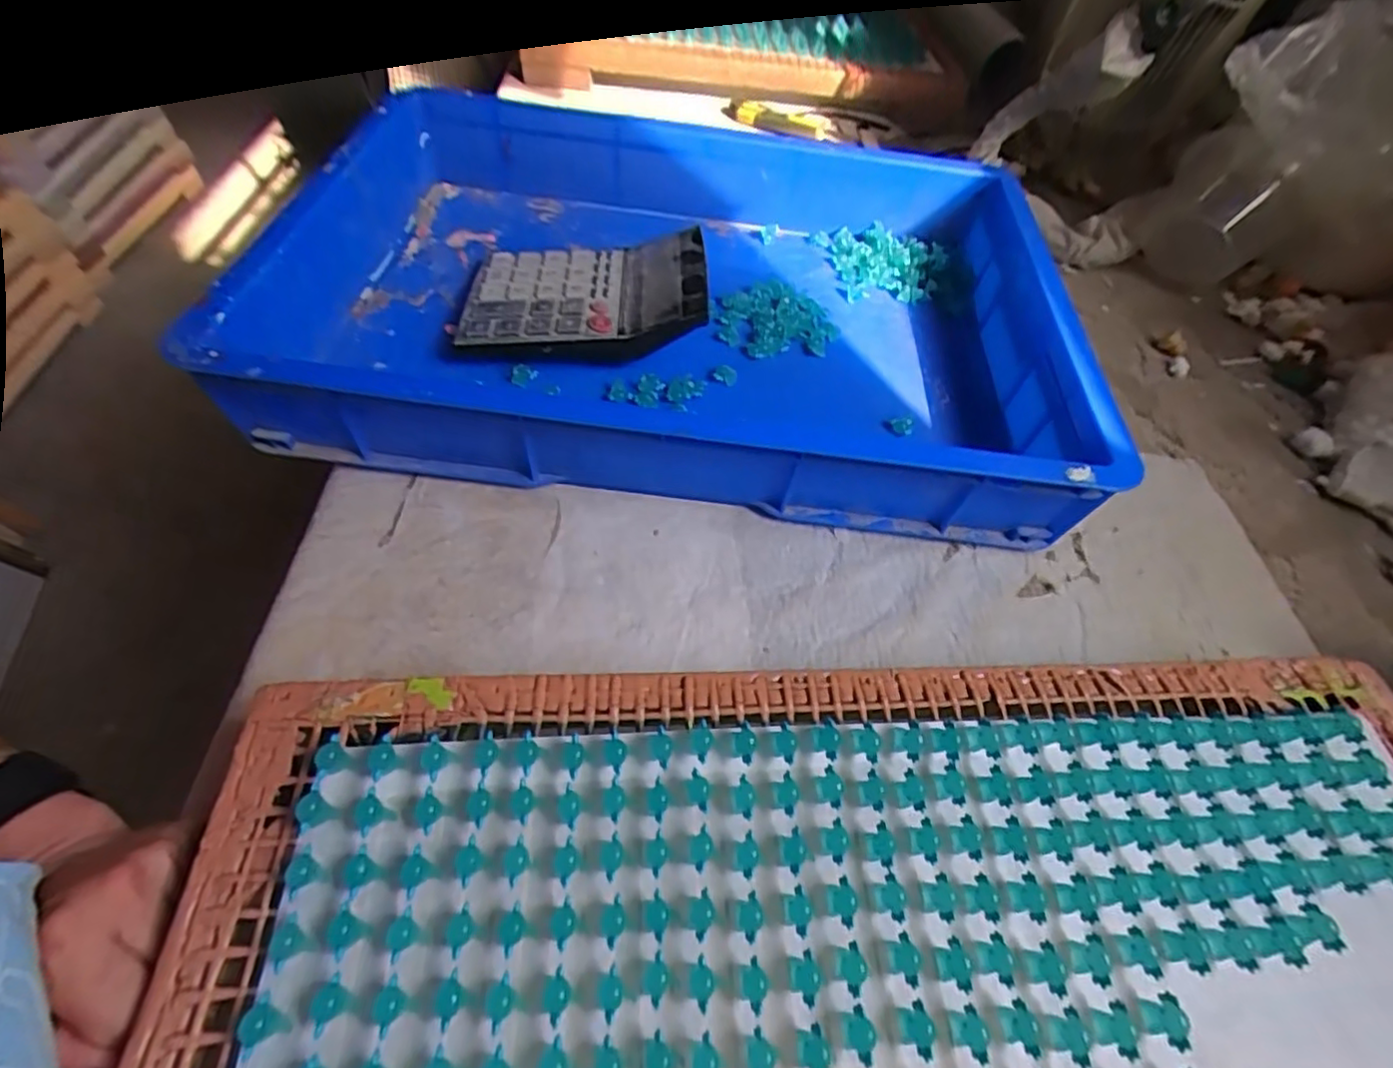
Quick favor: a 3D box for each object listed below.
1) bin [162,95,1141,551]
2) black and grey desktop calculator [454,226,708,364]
[{"bbox_3d":[-0.009,-0.210,0.548,0.605,0.120,0.444,7,52,-1],"label":"bin"},{"bbox_3d":[-0.096,-0.215,0.538,0.200,0.057,0.145,3,55,-4],"label":"black and grey desktop calculator"}]

